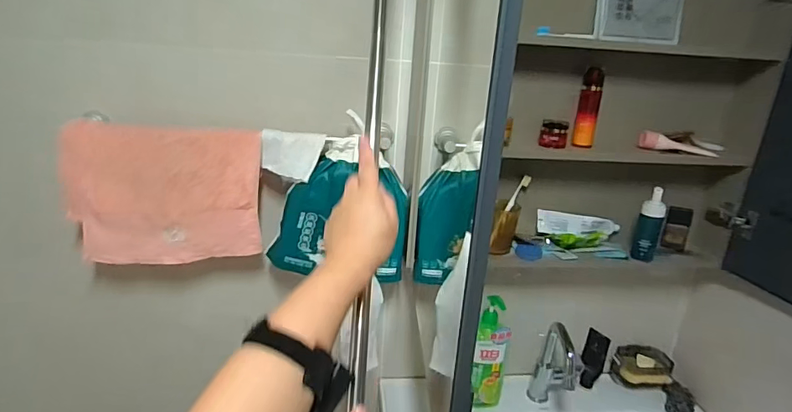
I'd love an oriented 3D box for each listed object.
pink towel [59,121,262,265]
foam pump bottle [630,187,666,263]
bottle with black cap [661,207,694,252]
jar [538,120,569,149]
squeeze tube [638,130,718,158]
[{"bbox_3d":[-0.439,-0.015,0.901,0.341,0.262,0.043,-2,20,-17],"label":"pink towel"},{"bbox_3d":[0.551,0.041,1.020,0.048,0.160,0.039,14,21,26],"label":"foam pump bottle"},{"bbox_3d":[0.668,0.055,1.116,0.052,0.107,0.029,15,22,30],"label":"bottle with black cap"},{"bbox_3d":[0.326,-0.147,0.969,0.055,0.051,0.044,9,19,16],"label":"jar"},{"bbox_3d":[0.611,-0.135,1.013,0.162,0.040,0.039,6,19,8],"label":"squeeze tube"}]

